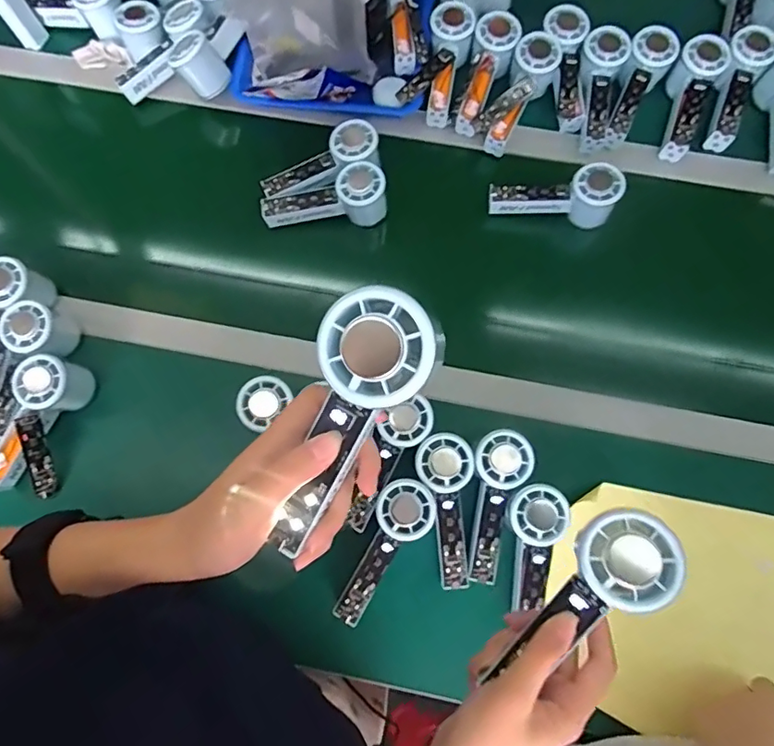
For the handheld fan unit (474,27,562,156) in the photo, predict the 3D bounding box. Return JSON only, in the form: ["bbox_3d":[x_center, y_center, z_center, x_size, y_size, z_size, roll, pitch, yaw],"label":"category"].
[{"bbox_3d":[0.166,-0.358,0.663,0.058,0.047,0.158,32,91,8],"label":"handheld fan unit"}]

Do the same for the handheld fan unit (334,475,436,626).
[{"bbox_3d":[-0.006,0.177,0.513,0.055,0.015,0.152,31,91,8],"label":"handheld fan unit"}]

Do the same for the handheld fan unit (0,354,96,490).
[{"bbox_3d":[-0.393,0.052,0.561,0.056,0.055,0.155,30,78,7],"label":"handheld fan unit"}]

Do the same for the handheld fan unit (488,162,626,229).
[{"bbox_3d":[0.205,-0.216,0.638,0.151,0.061,0.049,0,75,13],"label":"handheld fan unit"}]

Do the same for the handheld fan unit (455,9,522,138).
[{"bbox_3d":[0.125,-0.391,0.672,0.057,0.049,0.161,23,91,6],"label":"handheld fan unit"}]

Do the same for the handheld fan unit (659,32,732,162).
[{"bbox_3d":[0.387,-0.351,0.660,0.060,0.055,0.161,17,90,4],"label":"handheld fan unit"}]

